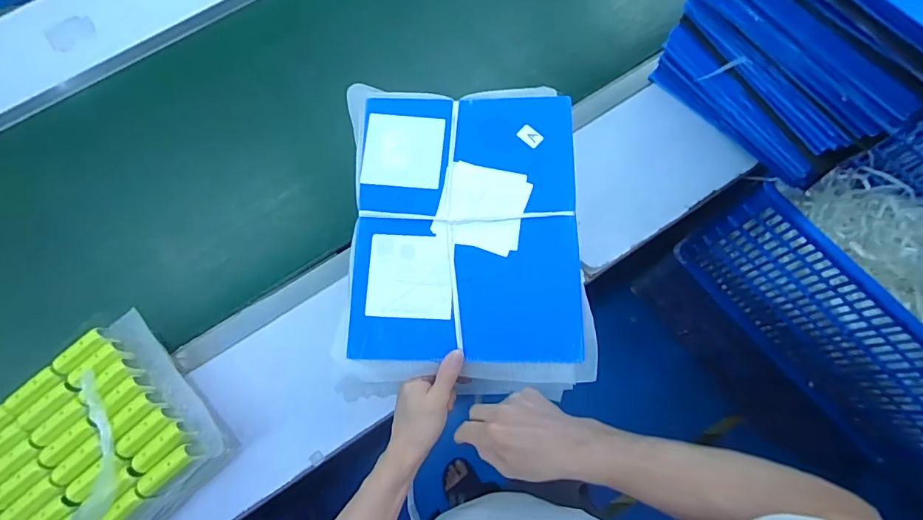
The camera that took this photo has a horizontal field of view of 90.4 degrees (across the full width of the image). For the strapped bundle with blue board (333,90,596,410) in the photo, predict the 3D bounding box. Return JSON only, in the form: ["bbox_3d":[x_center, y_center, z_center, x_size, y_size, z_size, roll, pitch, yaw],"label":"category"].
[{"bbox_3d":[0.004,-0.041,0.564,0.277,0.023,0.388,0,73,0],"label":"strapped bundle with blue board"}]

